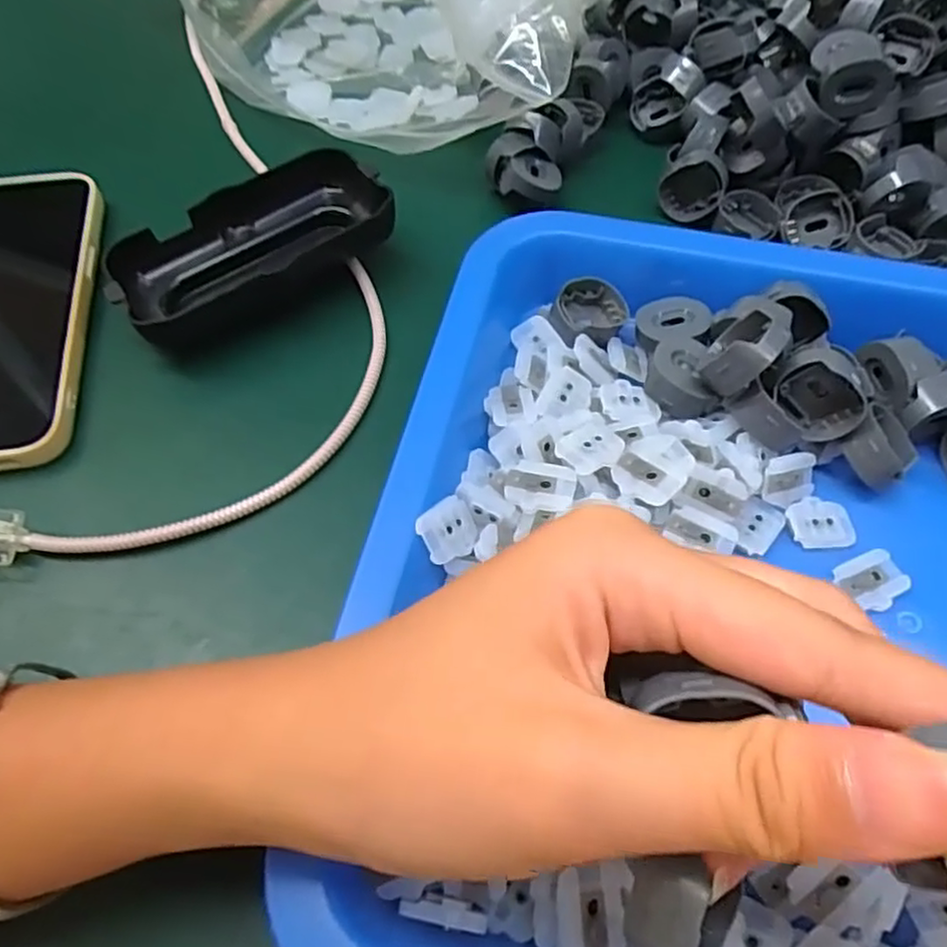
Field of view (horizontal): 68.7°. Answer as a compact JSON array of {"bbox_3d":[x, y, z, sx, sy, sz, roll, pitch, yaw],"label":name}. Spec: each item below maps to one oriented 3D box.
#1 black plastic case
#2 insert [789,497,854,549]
[{"bbox_3d":[-0.089,-0.090,0.276,0.106,0.027,0.054,-37,66,-21],"label":"black plastic case"},{"bbox_3d":[0.115,0.015,0.228,0.021,0.004,0.017,1,59,-1],"label":"insert"}]

